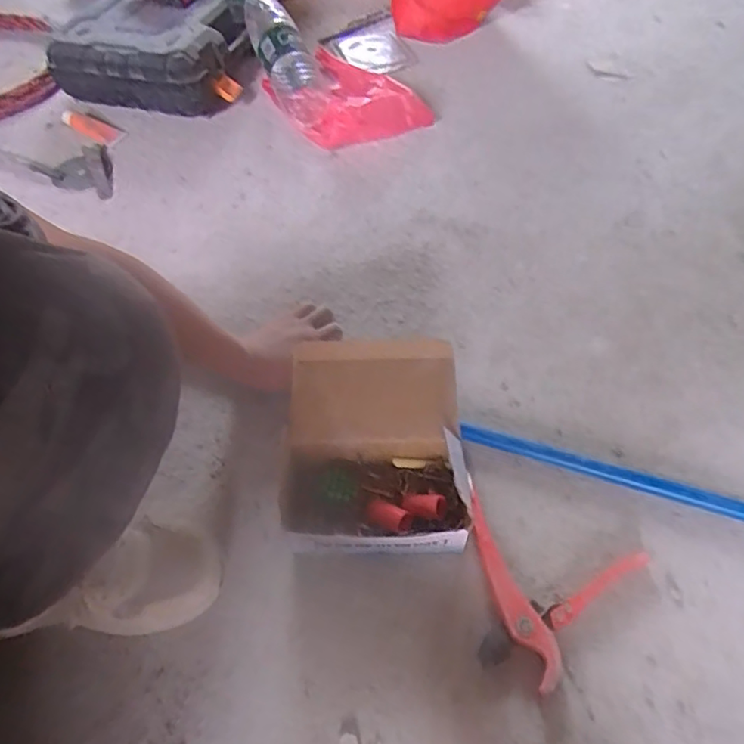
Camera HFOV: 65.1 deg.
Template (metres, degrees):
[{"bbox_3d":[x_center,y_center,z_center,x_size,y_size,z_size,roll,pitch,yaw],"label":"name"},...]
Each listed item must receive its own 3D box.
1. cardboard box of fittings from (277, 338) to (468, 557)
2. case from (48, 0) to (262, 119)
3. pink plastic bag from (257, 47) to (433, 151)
[{"bbox_3d":[0.002,0.081,0.635,0.184,0.097,0.209,-2,54,1],"label":"cardboard box of fittings"},{"bbox_3d":[-0.399,-0.626,1.144,0.382,0.116,0.287,14,56,12],"label":"case"},{"bbox_3d":[-0.058,-0.519,1.090,0.208,0.063,0.299,-30,59,-18],"label":"pink plastic bag"}]

